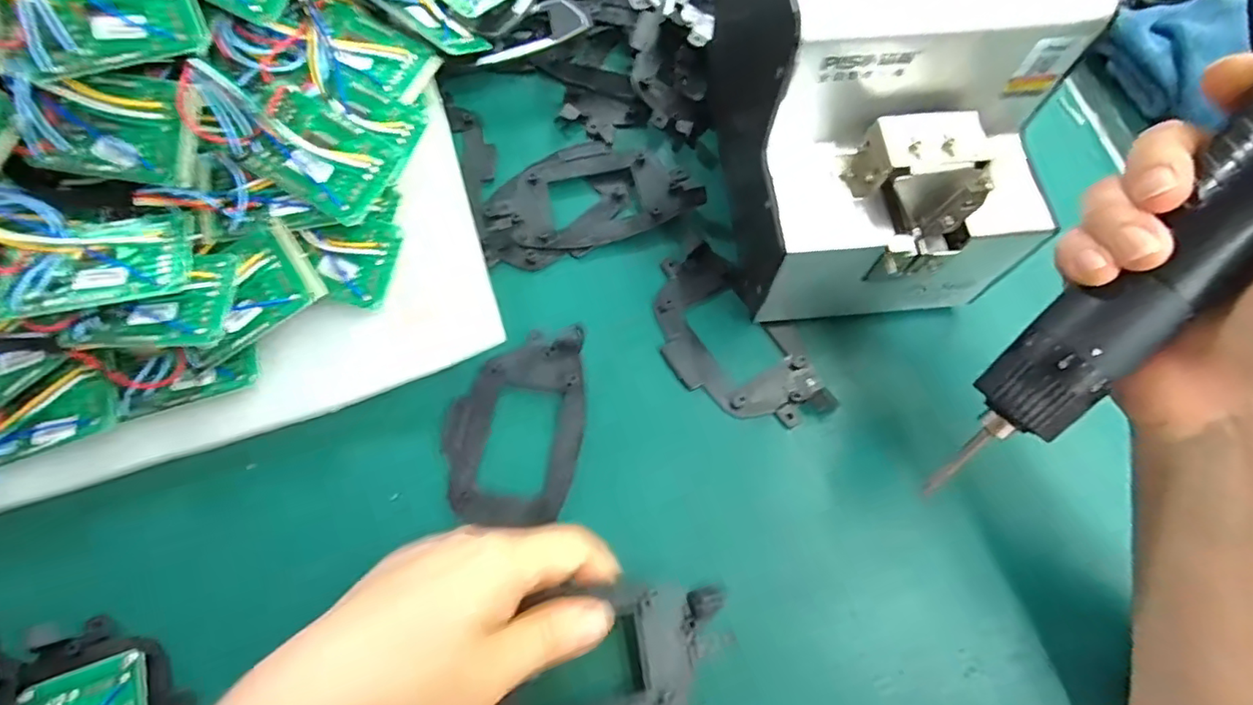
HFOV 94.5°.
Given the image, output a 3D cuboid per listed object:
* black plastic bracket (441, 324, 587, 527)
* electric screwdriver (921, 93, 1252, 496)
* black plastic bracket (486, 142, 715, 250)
[{"bbox_3d":[-0.058,0.036,0.298,0.073,0.010,0.097,-3,68,0],"label":"black plastic bracket"},{"bbox_3d":[0.188,-0.037,0.189,0.032,0.028,0.223,39,108,12],"label":"electric screwdriver"},{"bbox_3d":[-0.024,-0.100,0.349,0.120,0.015,0.070,-20,69,-7],"label":"black plastic bracket"}]

